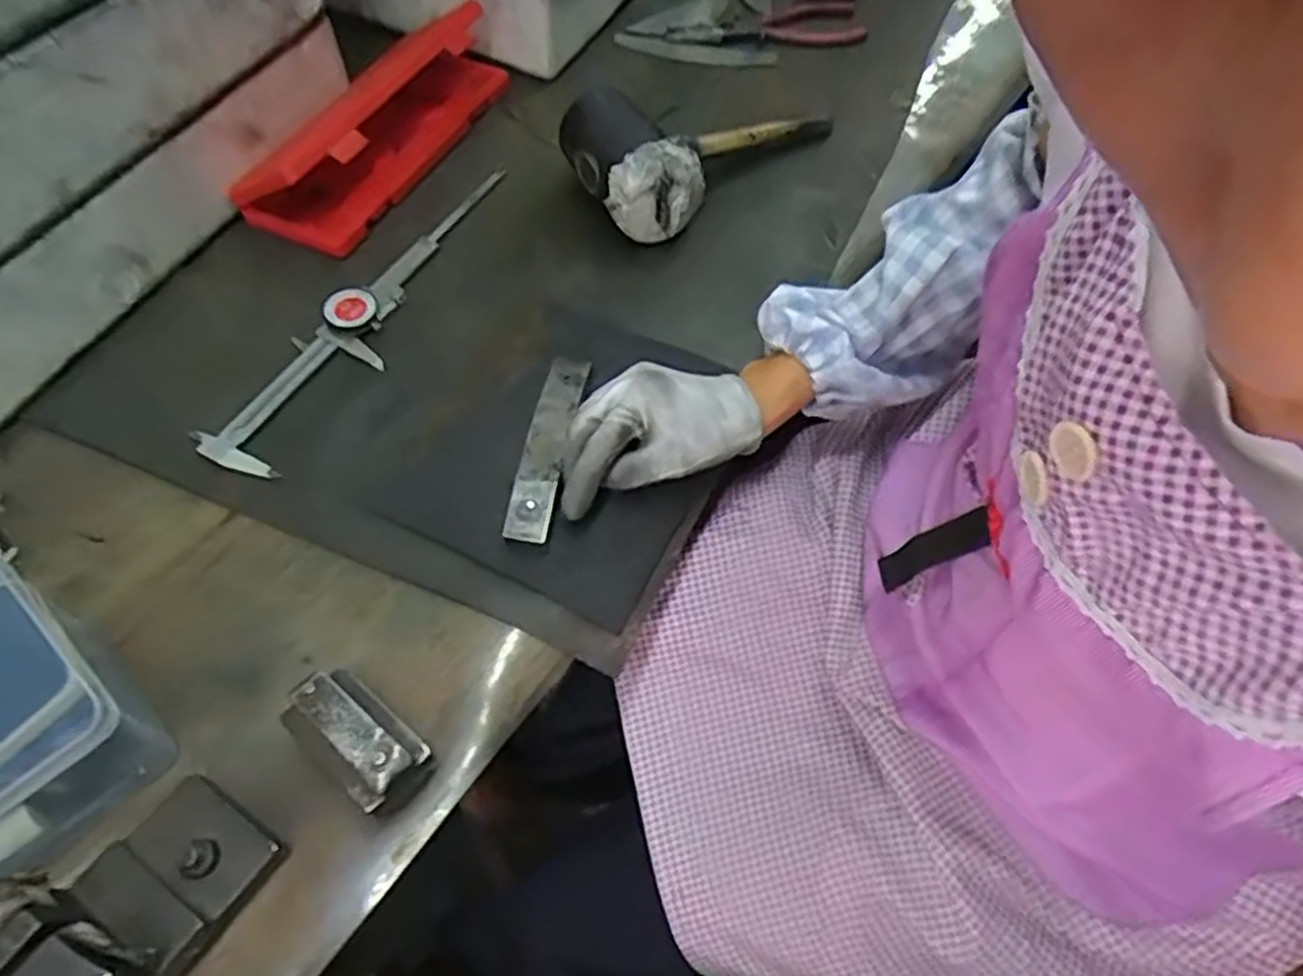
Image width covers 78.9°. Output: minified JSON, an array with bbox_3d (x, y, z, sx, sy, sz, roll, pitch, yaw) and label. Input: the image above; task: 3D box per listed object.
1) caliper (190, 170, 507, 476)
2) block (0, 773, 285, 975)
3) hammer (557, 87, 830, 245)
[{"bbox_3d":[-0.192,-0.139,0.572,0.054,0.012,0.323,27,62,12],"label":"caliper"},{"bbox_3d":[-0.234,0.187,0.340,0.067,0.063,0.122,31,63,14],"label":"block"},{"bbox_3d":[0.037,-0.302,0.654,0.241,0.064,0.126,-39,69,-22],"label":"hammer"}]

